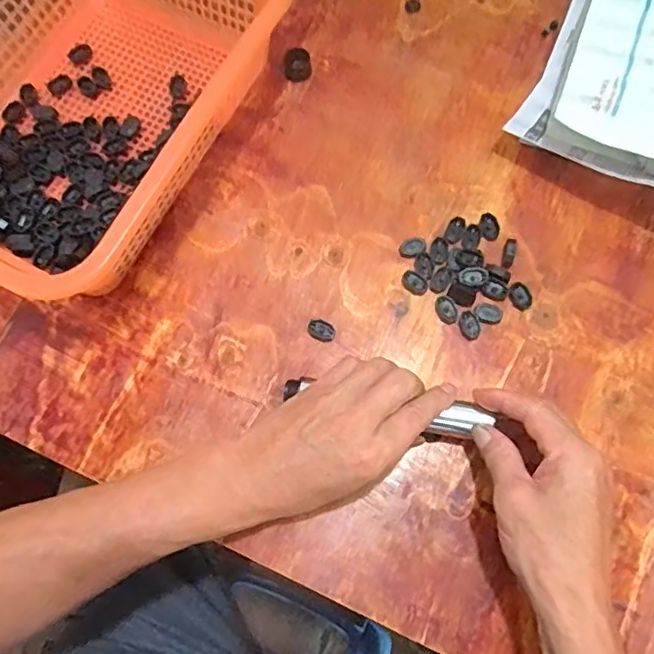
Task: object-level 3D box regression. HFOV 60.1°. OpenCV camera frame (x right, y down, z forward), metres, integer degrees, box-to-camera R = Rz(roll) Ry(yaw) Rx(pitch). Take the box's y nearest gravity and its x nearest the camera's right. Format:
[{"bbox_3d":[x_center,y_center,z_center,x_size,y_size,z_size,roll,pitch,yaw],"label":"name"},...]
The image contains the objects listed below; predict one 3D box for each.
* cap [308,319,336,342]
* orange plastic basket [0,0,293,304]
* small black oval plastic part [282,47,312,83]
[{"bbox_3d":[-0.004,0.003,0.451,0.022,0.006,0.015,22,74,8],"label":"cap"},{"bbox_3d":[-0.199,-0.191,0.469,0.247,0.095,0.335,27,75,9],"label":"orange plastic basket"},{"bbox_3d":[-0.027,-0.241,0.521,0.026,0.025,0.020,-7,73,-1],"label":"small black oval plastic part"}]

